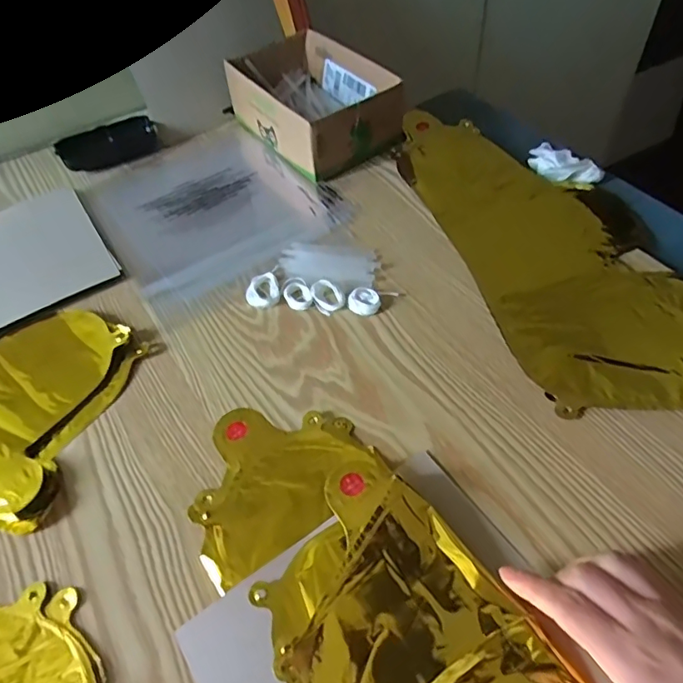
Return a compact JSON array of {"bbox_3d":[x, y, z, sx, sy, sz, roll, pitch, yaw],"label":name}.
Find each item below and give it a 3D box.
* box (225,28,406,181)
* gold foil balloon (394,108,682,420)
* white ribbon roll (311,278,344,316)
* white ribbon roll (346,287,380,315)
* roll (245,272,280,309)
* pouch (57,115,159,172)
[{"bbox_3d":[-0.037,-0.284,0.634,0.139,0.070,0.206,-33,56,-20],"label":"box"},{"bbox_3d":[0.192,-0.101,0.497,0.198,0.013,0.431,-20,53,-11],"label":"gold foil balloon"},{"bbox_3d":[-0.013,-0.040,0.466,0.025,0.012,0.031,-30,55,-18],"label":"white ribbon roll"},{"bbox_3d":[0.019,-0.035,0.462,0.026,0.008,0.027,-3,51,3],"label":"white ribbon roll"},{"bbox_3d":[-0.070,-0.045,0.479,0.030,0.007,0.037,-10,51,-3],"label":"roll"},{"bbox_3d":[-0.273,-0.232,0.633,0.111,0.036,0.027,-26,54,-15],"label":"pouch"}]

